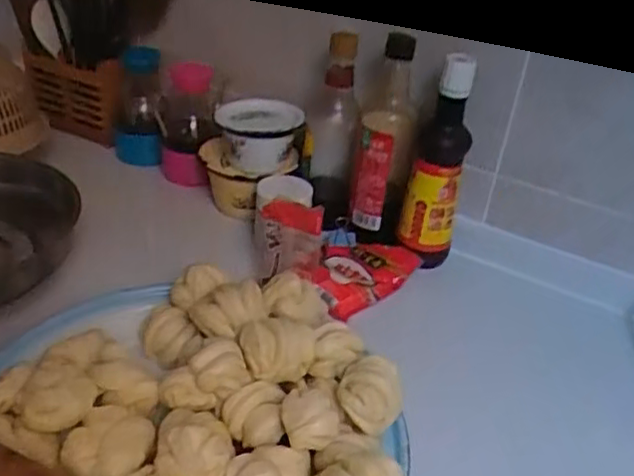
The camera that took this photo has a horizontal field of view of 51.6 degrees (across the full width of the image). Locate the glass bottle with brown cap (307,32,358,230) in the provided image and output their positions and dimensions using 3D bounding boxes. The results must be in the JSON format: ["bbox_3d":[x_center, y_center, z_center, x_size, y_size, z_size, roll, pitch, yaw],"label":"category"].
[{"bbox_3d":[0.017,-0.119,0.776,0.057,0.224,0.065,7,34,-2],"label":"glass bottle with brown cap"}]

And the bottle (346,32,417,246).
[{"bbox_3d":[0.076,-0.104,0.750,0.063,0.229,0.061,8,34,0],"label":"bottle"}]

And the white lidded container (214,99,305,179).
[{"bbox_3d":[-0.072,-0.122,0.798,0.104,0.072,0.106,4,34,-6],"label":"white lidded container"}]

